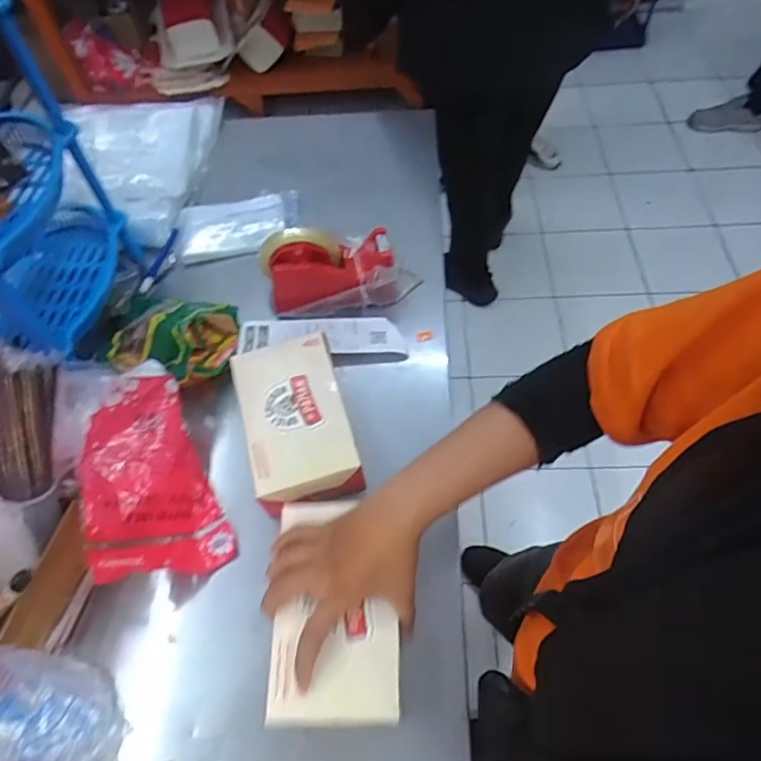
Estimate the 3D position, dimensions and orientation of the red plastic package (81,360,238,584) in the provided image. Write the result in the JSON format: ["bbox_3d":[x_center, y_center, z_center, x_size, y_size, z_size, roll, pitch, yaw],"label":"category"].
[{"bbox_3d":[-0.230,0.085,0.565,0.036,0.133,0.220,-28,66,32],"label":"red plastic package"}]

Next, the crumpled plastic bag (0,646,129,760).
[{"bbox_3d":[-0.316,0.300,0.481,0.171,0.042,0.117,16,60,13],"label":"crumpled plastic bag"}]

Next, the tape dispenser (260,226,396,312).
[{"bbox_3d":[-0.065,-0.139,0.686,0.156,0.112,0.059,-15,58,-6],"label":"tape dispenser"}]

